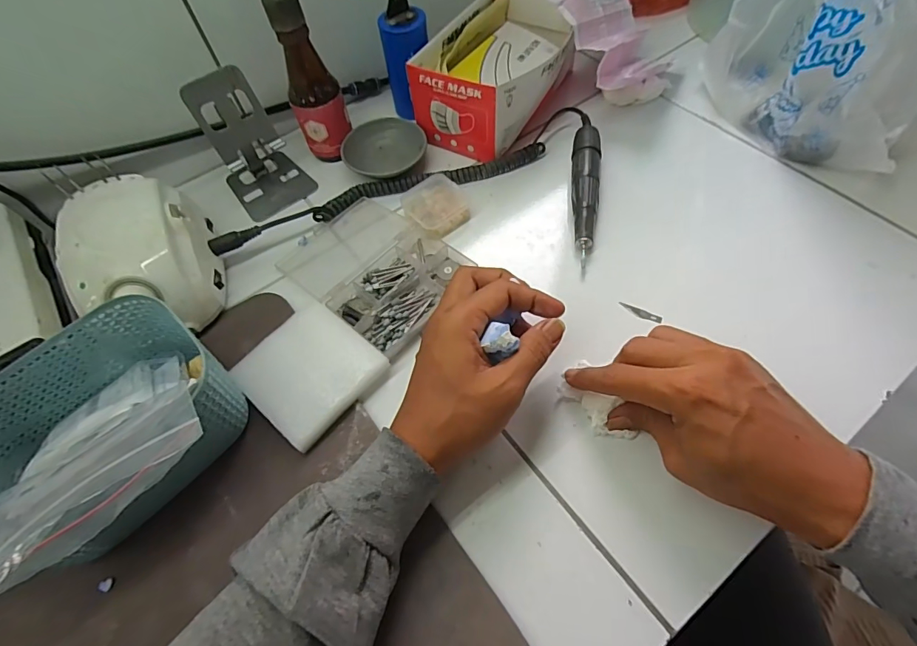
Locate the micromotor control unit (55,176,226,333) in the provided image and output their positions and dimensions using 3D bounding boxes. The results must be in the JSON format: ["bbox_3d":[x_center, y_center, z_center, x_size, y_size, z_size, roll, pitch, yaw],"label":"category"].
[{"bbox_3d":[-0.274,-0.054,0.390,0.105,0.072,0.138,-22,60,-8],"label":"micromotor control unit"}]

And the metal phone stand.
[{"bbox_3d":[-0.209,-0.179,0.452,0.078,0.113,0.084,-31,62,-14],"label":"metal phone stand"}]

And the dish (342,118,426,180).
[{"bbox_3d":[-0.079,-0.185,0.484,0.086,0.029,0.082,-2,59,3],"label":"dish"}]

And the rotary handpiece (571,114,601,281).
[{"bbox_3d":[0.124,-0.137,0.443,0.028,0.022,0.197,7,60,9],"label":"rotary handpiece"}]

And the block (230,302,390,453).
[{"bbox_3d":[-0.120,0.038,0.361,0.095,0.018,0.092,37,68,23],"label":"block"}]

